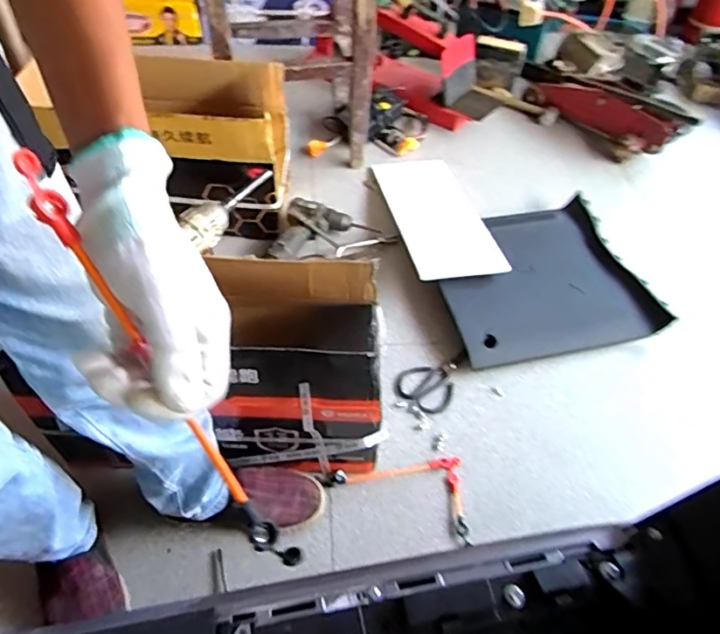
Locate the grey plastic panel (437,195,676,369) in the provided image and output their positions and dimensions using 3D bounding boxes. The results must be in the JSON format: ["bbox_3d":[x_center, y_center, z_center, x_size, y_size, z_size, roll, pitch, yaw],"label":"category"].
[{"bbox_3d":[0.349,-0.072,1.163,0.395,0.062,0.368,-12,52,-14],"label":"grey plastic panel"}]

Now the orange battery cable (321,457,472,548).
[{"bbox_3d":[0.075,0.255,0.893,0.233,0.020,0.127,19,51,12],"label":"orange battery cable"}]

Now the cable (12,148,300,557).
[{"bbox_3d":[-0.103,0.032,0.294,0.016,0.010,0.252,-35,101,-29],"label":"cable"}]

